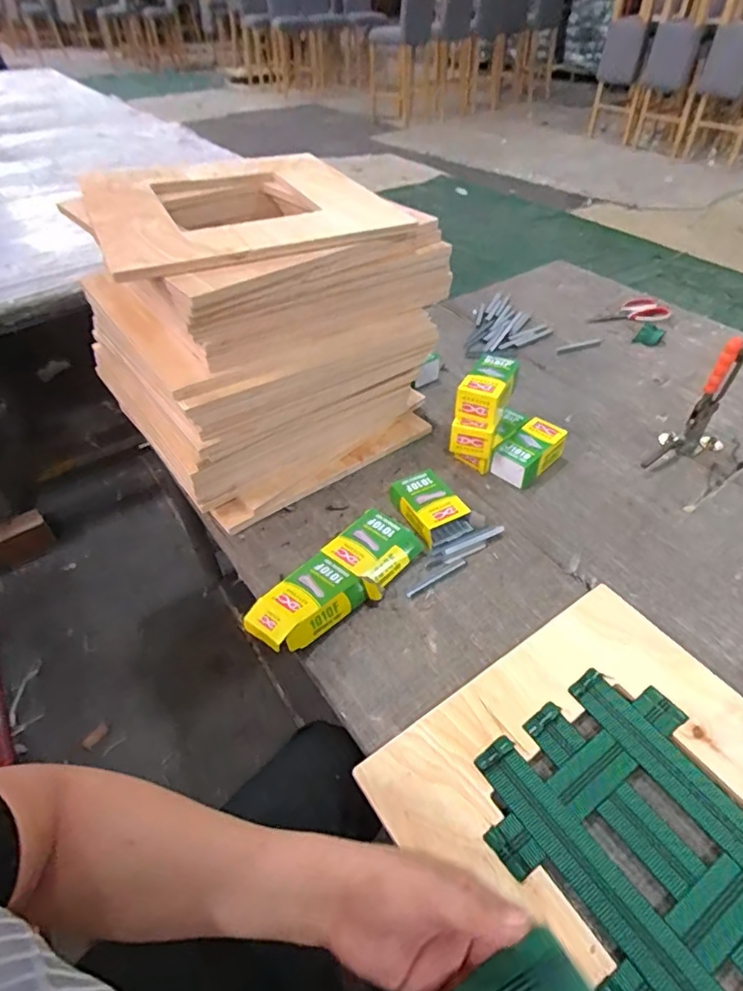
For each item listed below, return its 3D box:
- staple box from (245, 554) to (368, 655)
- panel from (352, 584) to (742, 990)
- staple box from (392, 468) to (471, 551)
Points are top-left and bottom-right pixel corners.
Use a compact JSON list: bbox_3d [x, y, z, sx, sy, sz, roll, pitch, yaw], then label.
[{"bbox_3d":[-0.085,0.142,0.711,0.088,0.040,0.141,31,53,29],"label":"staple box"},{"bbox_3d":[0.262,0.323,0.525,0.397,0.017,0.416,-25,49,-23],"label":"panel"},{"bbox_3d":[0.087,0.016,0.835,0.082,0.031,0.117,-21,47,-19],"label":"staple box"}]

